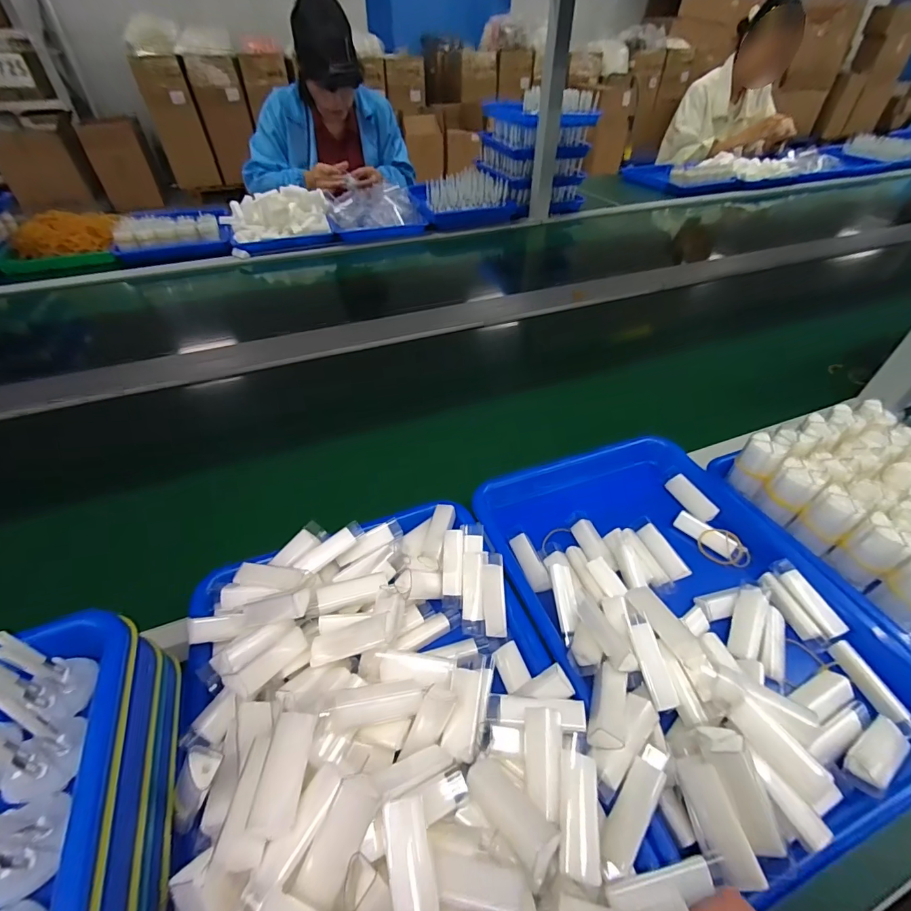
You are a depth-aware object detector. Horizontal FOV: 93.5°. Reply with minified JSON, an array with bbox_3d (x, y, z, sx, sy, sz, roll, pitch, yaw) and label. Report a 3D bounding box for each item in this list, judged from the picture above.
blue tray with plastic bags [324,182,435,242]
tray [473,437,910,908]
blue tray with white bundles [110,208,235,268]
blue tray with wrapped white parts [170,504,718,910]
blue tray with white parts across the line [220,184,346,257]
[{"bbox_3d":[-0.210,-0.646,1.137,0.244,0.082,0.199,-14,46,-14],"label":"blue tray with plastic bags"},{"bbox_3d":[0.181,0.110,0.365,0.273,0.049,0.348,-10,45,-10],"label":"tray"},{"bbox_3d":[-0.669,-0.525,1.024,0.251,0.081,0.128,-9,45,-9],"label":"blue tray with white bundles"},{"bbox_3d":[-0.044,0.166,0.277,0.247,0.067,0.313,-18,47,-17],"label":"blue tray with wrapped white parts"},{"bbox_3d":[-0.433,-0.581,1.056,0.256,0.095,0.162,-16,46,-16],"label":"blue tray with white parts across the line"}]

